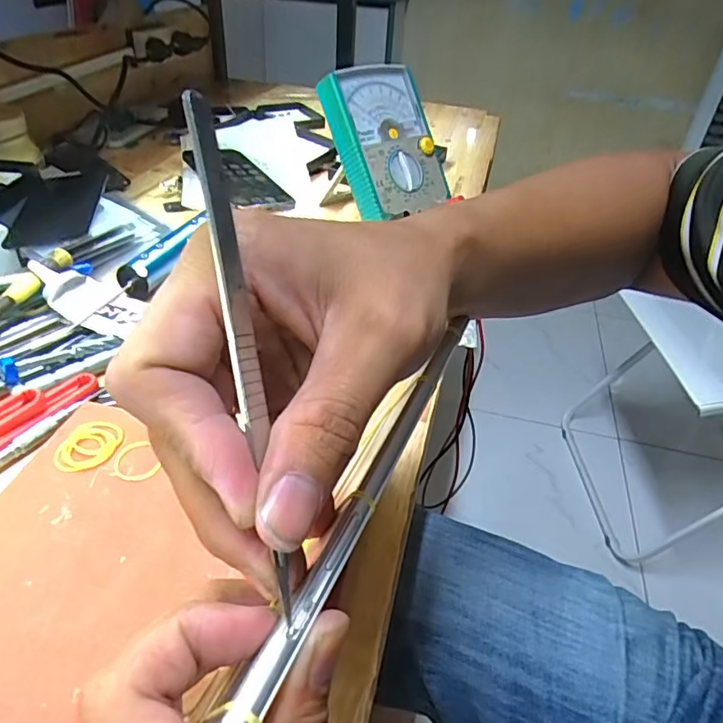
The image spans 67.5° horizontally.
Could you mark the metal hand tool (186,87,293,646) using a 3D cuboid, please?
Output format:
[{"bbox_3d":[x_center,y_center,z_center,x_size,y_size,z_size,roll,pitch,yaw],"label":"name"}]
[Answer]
[{"bbox_3d":[-0.029,0.000,0.134,0.007,0.130,0.008,-11,3,-19],"label":"metal hand tool"}]

